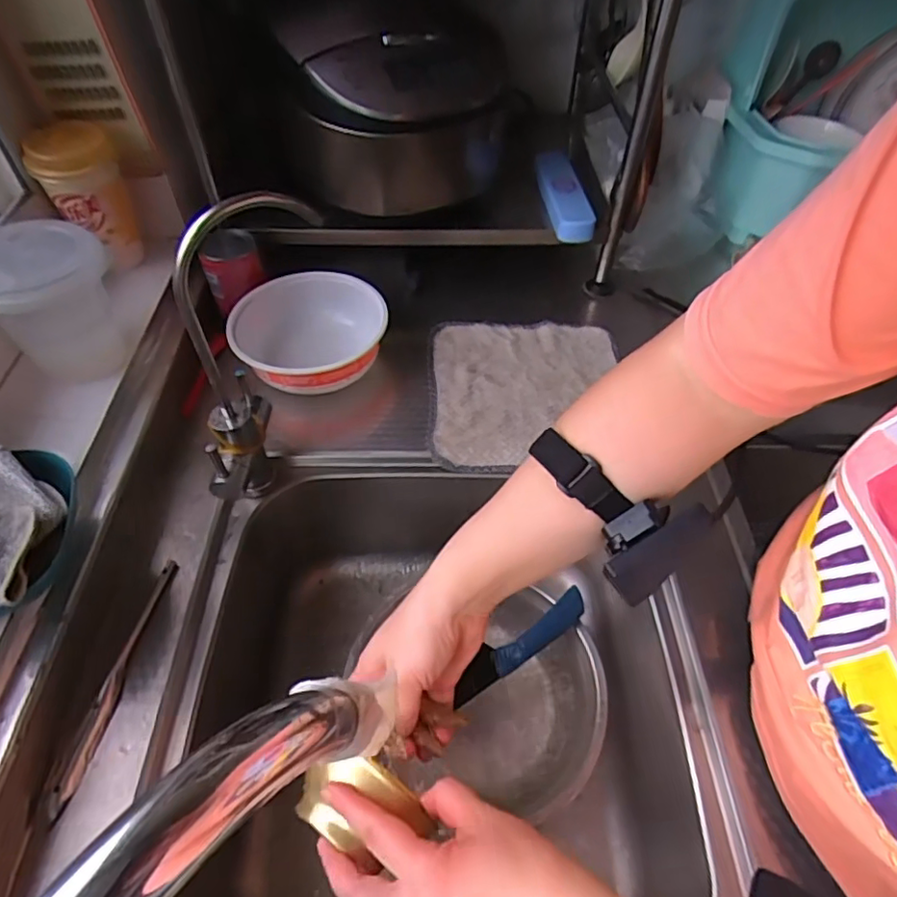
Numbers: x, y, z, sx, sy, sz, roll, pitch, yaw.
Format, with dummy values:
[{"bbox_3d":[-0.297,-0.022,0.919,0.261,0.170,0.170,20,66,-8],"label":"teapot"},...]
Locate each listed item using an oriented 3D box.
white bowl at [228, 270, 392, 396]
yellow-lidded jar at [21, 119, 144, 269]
[{"bbox_3d":[-0.157,-0.126,0.664,0.161,0.069,0.170,0,53,0],"label":"white bowl"},{"bbox_3d":[-0.381,-0.267,0.622,0.079,0.131,0.067,-25,57,-18],"label":"yellow-lidded jar"}]

